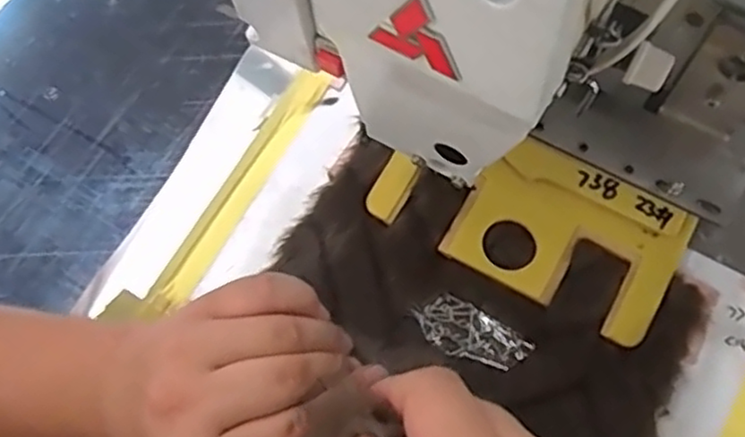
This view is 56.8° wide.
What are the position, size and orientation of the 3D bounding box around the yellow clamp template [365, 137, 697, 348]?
[{"bbox_3d":[0.095,-0.002,0.425,0.180,0.006,0.092,28,75,13],"label":"yellow clamp template"}]

